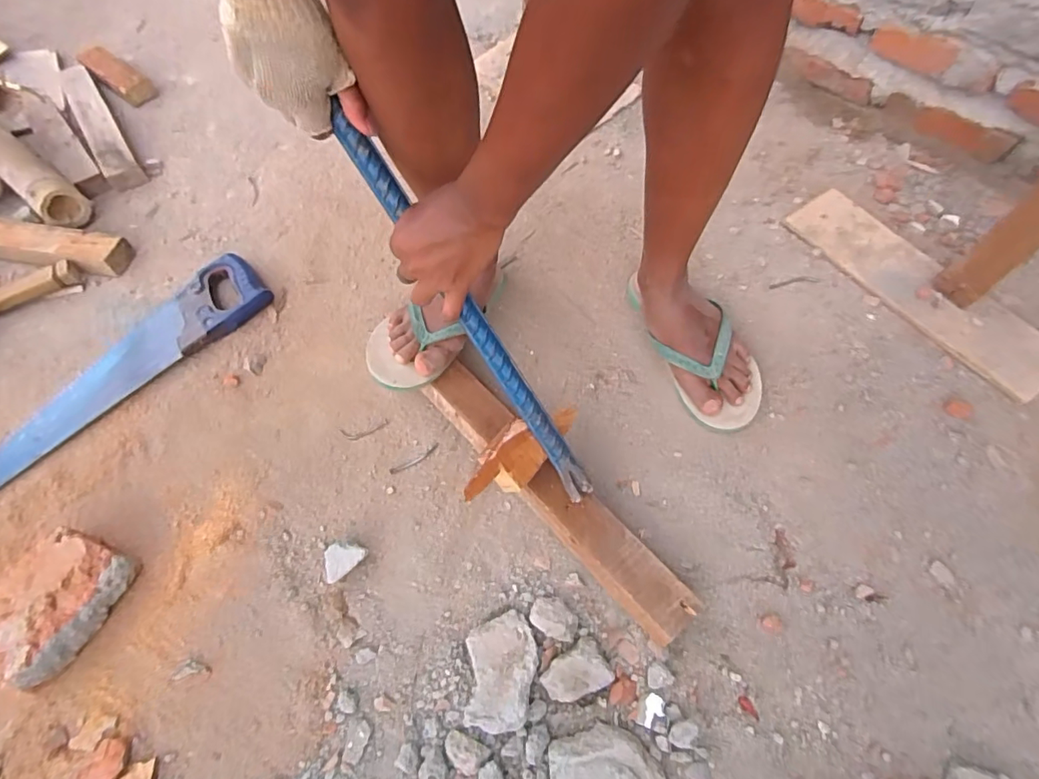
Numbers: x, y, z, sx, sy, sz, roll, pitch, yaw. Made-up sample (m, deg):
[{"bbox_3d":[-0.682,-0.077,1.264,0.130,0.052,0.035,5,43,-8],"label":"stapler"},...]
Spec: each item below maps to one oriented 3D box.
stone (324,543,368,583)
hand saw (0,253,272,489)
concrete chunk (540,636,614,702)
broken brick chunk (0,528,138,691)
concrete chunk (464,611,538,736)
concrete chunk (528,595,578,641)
[{"bbox_3d":[-0.201,0.201,0.610,0.043,0.028,0.039,-9,60,-2],"label":"stone"},{"bbox_3d":[-0.604,-0.023,0.765,0.128,0.022,0.496,40,70,22],"label":"hand saw"},{"bbox_3d":[0.057,0.290,0.535,0.066,0.022,0.046,-29,63,-13],"label":"concrete chunk"},{"bbox_3d":[-0.532,0.241,0.595,0.120,0.054,0.147,21,64,14],"label":"broken brick chunk"},{"bbox_3d":[-0.019,0.286,0.537,0.070,0.026,0.105,-3,60,1],"label":"concrete chunk"},{"bbox_3d":[0.038,0.248,0.567,0.052,0.024,0.037,33,67,19],"label":"concrete chunk"}]

